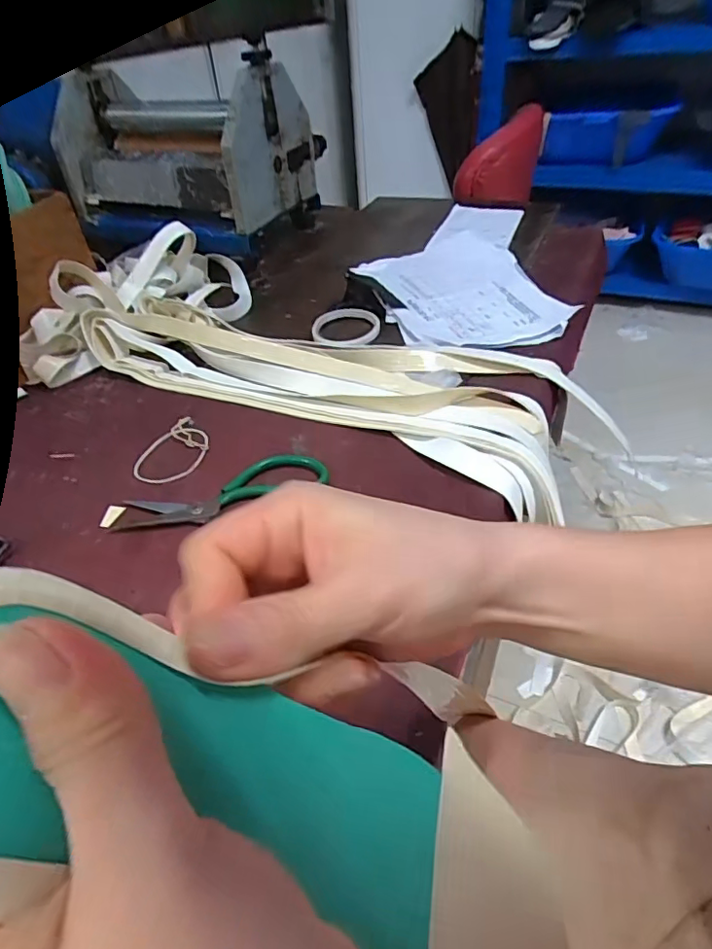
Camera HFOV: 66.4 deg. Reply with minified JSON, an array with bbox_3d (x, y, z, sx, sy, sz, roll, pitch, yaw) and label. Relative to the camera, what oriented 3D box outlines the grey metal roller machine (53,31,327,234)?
[{"bbox_3d":[-0.284,-0.553,0.910,0.376,0.194,0.220,14,46,21],"label":"grey metal roller machine"}]

